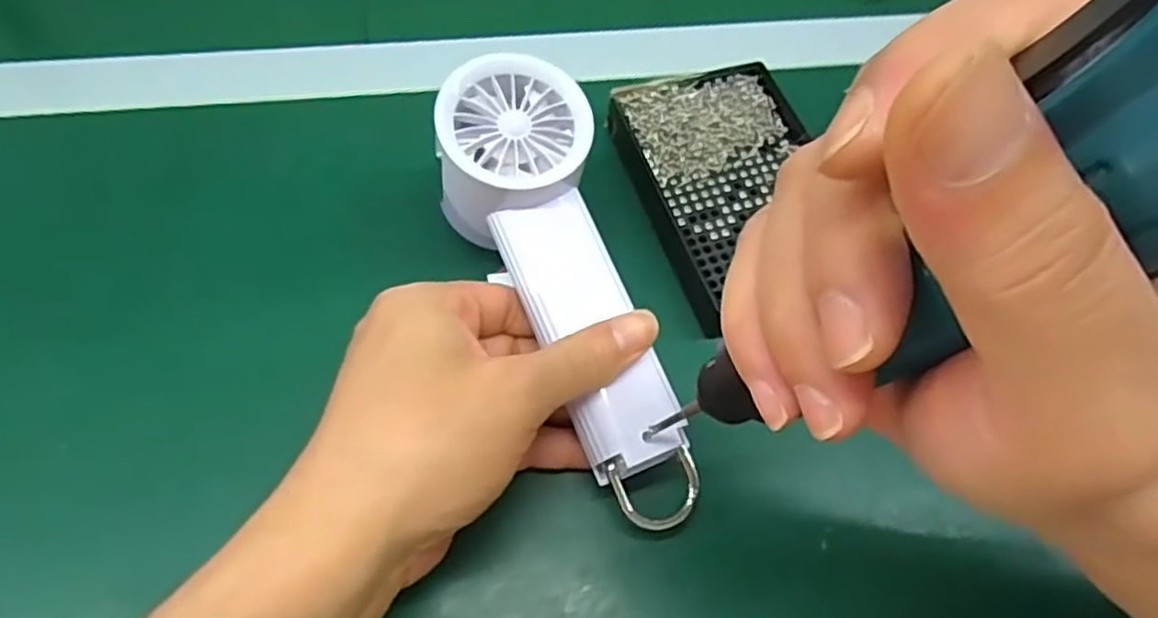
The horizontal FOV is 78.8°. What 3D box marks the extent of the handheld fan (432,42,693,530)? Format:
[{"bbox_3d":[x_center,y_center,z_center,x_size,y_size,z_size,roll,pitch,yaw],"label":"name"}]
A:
[{"bbox_3d":[-0.005,-0.007,0.284,0.061,0.037,0.190,-19,78,-14],"label":"handheld fan"}]

